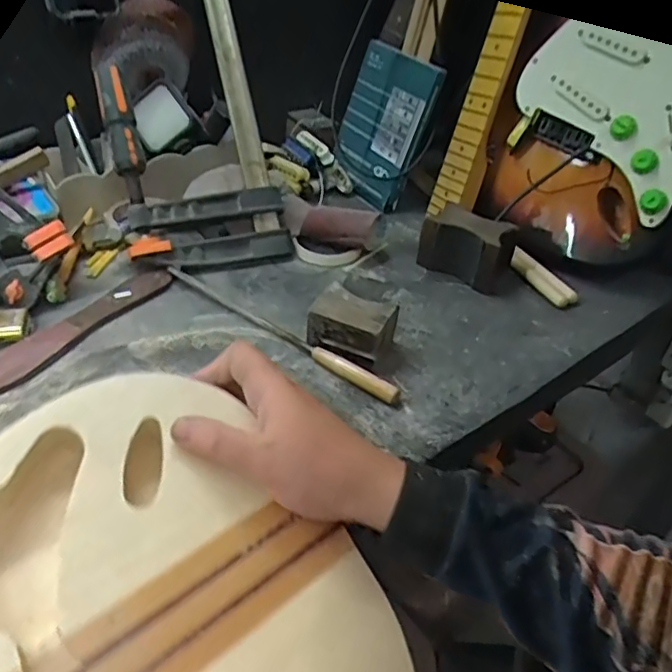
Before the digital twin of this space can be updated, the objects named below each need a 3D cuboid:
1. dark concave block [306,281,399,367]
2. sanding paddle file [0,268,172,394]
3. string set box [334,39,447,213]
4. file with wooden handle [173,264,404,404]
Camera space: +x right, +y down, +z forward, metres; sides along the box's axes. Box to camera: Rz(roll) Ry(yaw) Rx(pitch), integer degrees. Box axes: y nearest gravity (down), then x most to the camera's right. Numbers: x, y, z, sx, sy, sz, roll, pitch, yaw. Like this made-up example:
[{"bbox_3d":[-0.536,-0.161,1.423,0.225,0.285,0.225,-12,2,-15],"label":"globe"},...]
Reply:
[{"bbox_3d":[0.014,-0.005,0.574,0.075,0.056,0.050,20,41,17],"label":"dark concave block"},{"bbox_3d":[-0.246,-0.009,0.582,0.039,0.011,0.217,24,45,27],"label":"sanding paddle file"},{"bbox_3d":[0.058,-0.275,0.787,0.020,0.182,0.147,-4,42,-38],"label":"string set box"},{"bbox_3d":[-0.063,-0.009,0.591,0.286,0.022,0.018,27,44,24],"label":"file with wooden handle"}]

